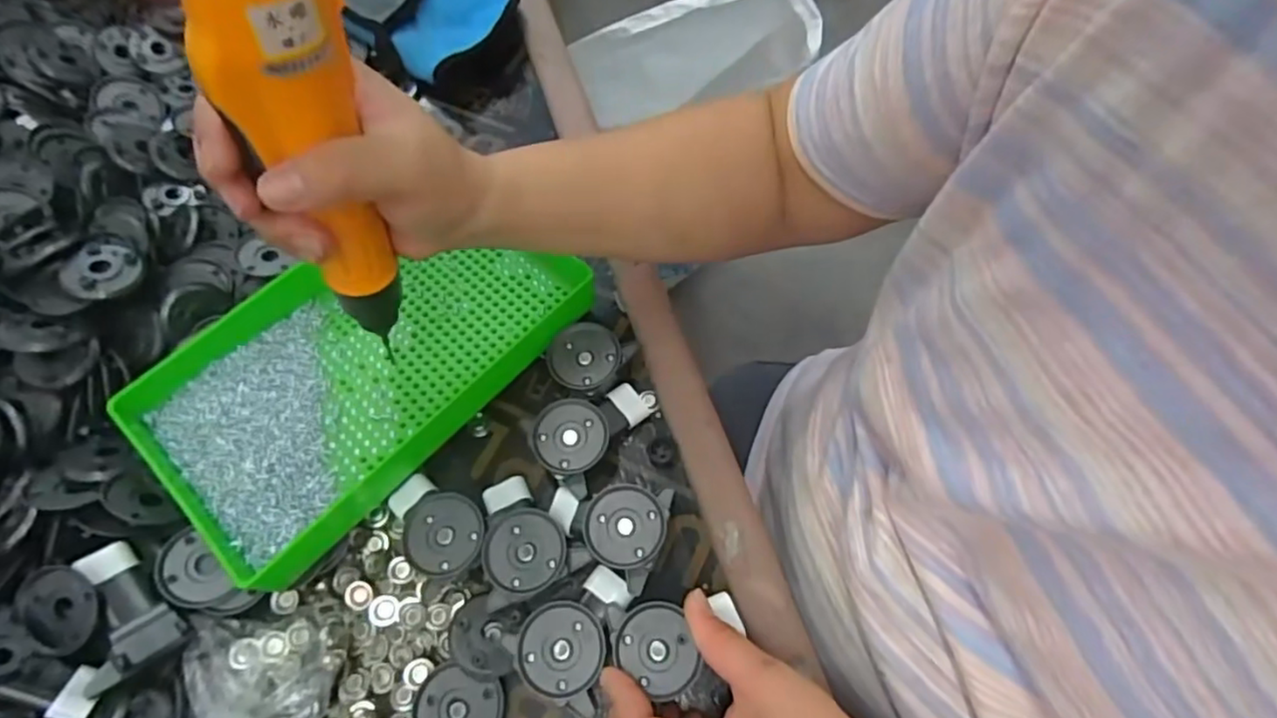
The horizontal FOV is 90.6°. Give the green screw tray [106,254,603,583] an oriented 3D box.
[{"bbox_3d":[-0.162,-0.006,0.376,0.148,0.022,0.240,39,71,17],"label":"green screw tray"}]

